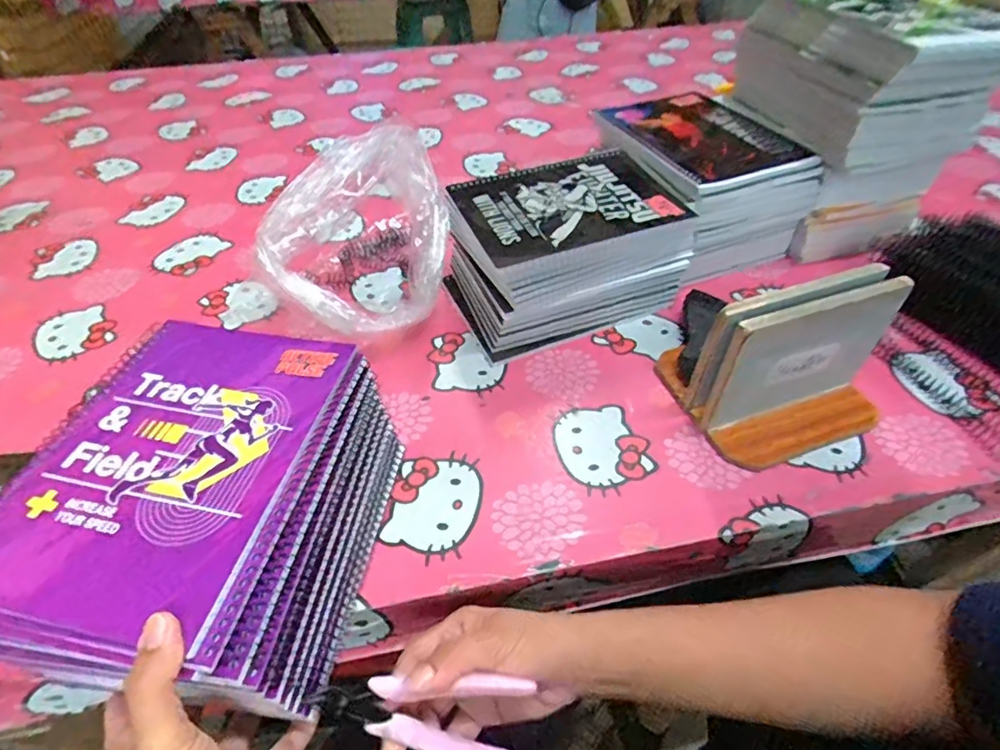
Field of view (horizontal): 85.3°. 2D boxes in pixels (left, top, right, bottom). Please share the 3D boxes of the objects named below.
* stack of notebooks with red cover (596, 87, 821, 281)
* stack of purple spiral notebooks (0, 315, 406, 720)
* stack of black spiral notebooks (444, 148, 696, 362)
[{"bbox_3d":[0.215,-0.214,0.614,0.157,0.123,0.202,-17,48,-15],"label":"stack of notebooks with red cover"},{"bbox_3d":[-0.175,0.077,0.341,0.174,0.095,0.214,6,46,7],"label":"stack of purple spiral notebooks"},{"bbox_3d":[0.063,-0.126,0.547,0.213,0.109,0.152,-19,48,-17],"label":"stack of black spiral notebooks"}]

